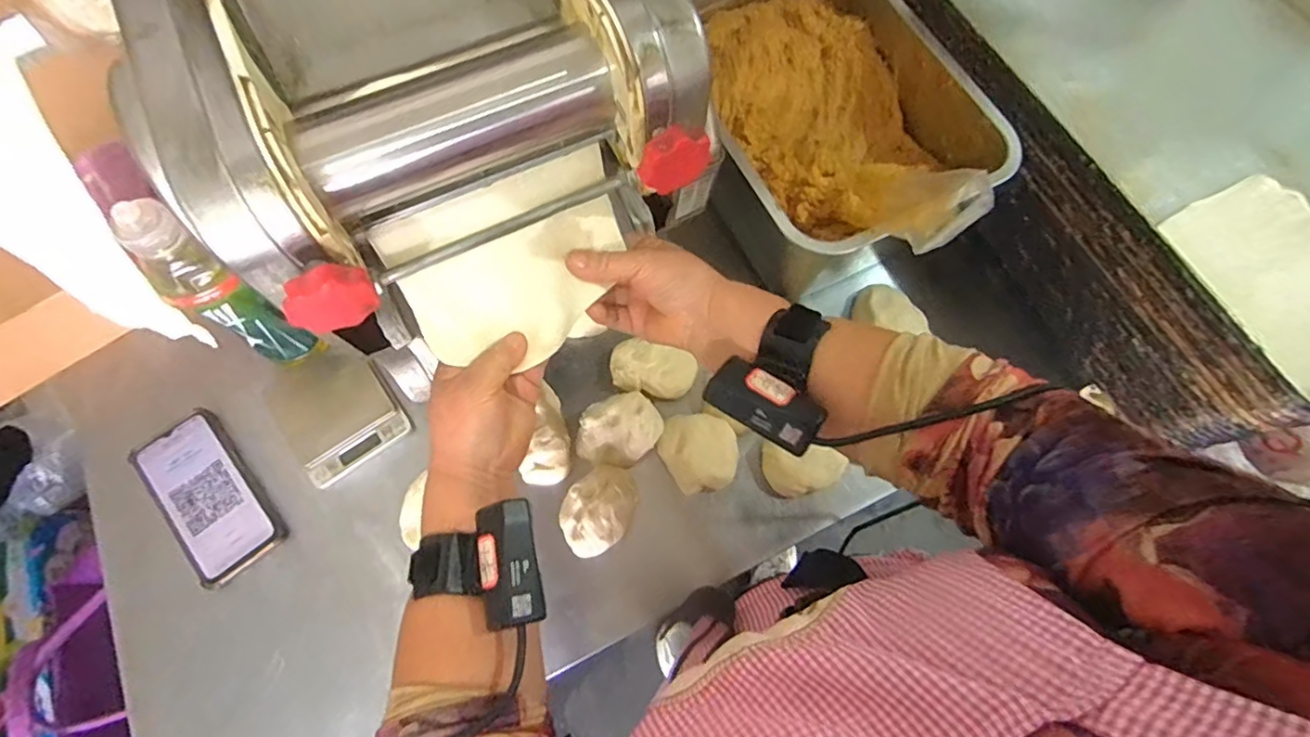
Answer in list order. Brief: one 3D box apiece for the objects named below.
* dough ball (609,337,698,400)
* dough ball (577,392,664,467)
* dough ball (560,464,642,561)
[{"bbox_3d":[-0.003,0.000,0.614,0.089,0.037,0.055,11,70,2],"label":"dough ball"},{"bbox_3d":[-0.036,0.062,0.587,0.085,0.042,0.066,-24,73,-10],"label":"dough ball"},{"bbox_3d":[-0.051,0.132,0.551,0.081,0.036,0.064,-33,74,-13],"label":"dough ball"}]

